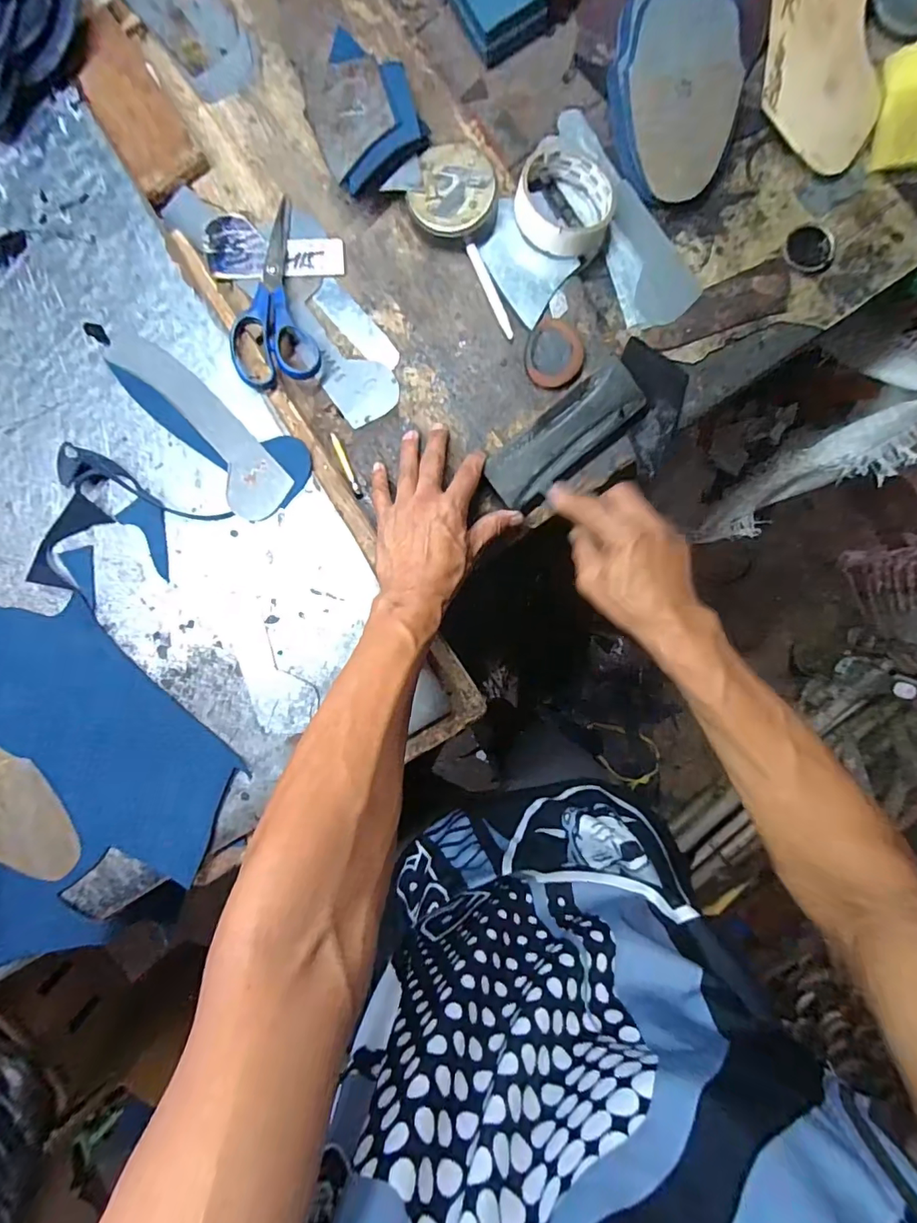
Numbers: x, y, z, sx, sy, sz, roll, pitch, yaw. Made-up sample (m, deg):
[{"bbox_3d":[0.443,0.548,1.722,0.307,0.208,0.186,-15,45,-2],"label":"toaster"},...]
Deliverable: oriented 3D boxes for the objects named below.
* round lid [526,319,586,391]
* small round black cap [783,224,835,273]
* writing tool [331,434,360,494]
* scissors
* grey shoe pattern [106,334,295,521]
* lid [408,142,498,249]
[{"bbox_3d":[0.086,-0.228,0.446,0.051,0.010,0.060,7,92,2],"label":"round lid"},{"bbox_3d":[0.316,-0.326,0.453,0.039,0.007,0.041,0,99,2],"label":"small round black cap"},{"bbox_3d":[-0.102,-0.134,0.458,0.005,0.005,0.060,-24,91,3],"label":"writing tool"},{"bbox_3d":[-0.169,-0.279,0.442,0.071,0.011,0.168,-11,92,-24],"label":"scissors"},{"bbox_3d":[-0.229,-0.164,0.439,0.204,0.005,0.054,45,93,0],"label":"grey shoe pattern"},{"bbox_3d":[-0.007,-0.357,0.436,0.074,0.026,0.071,0,92,2],"label":"lid"}]

